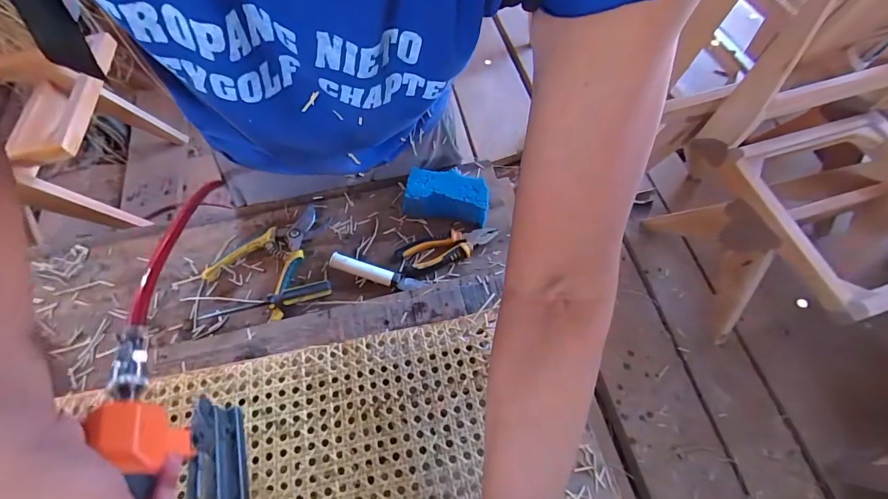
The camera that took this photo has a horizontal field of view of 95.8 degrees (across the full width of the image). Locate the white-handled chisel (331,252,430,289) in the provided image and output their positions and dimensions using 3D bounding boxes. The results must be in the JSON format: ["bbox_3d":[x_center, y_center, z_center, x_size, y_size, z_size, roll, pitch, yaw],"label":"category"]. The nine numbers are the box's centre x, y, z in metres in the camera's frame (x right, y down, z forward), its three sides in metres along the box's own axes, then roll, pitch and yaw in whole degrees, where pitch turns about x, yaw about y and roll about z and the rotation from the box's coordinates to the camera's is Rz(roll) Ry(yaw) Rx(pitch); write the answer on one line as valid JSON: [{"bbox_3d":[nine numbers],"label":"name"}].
[{"bbox_3d":[-0.098,0.035,0.582,0.138,0.019,0.023,16,63,6],"label":"white-handled chisel"}]

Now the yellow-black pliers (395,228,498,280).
[{"bbox_3d":[0.005,-0.004,0.612,0.153,0.024,0.056,-18,65,-11],"label":"yellow-black pliers"}]

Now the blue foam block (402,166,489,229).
[{"bbox_3d":[0.001,-0.081,0.625,0.130,0.052,0.070,7,63,2],"label":"blue foam block"}]

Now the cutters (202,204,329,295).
[{"bbox_3d":[-0.266,-0.008,0.610,0.122,0.017,0.158,21,64,9],"label":"cutters"}]

